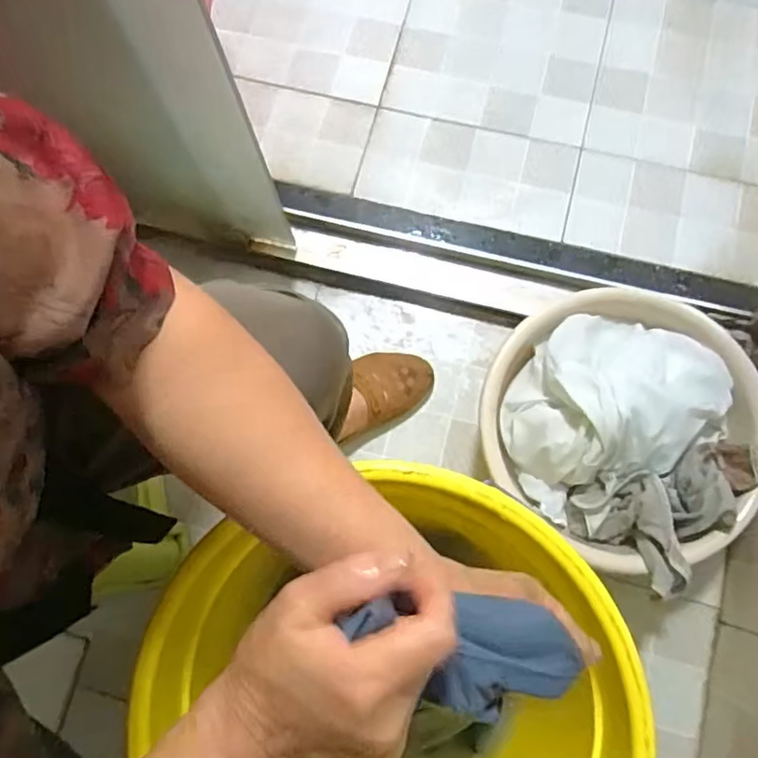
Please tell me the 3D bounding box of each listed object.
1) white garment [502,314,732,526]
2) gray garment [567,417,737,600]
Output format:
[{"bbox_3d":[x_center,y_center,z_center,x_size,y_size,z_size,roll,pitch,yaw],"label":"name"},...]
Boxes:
[{"bbox_3d":[0.264,0.023,0.693,0.247,0.091,0.186,-29,77,-5],"label":"white garment"},{"bbox_3d":[0.326,0.147,0.659,0.196,0.086,0.132,-21,76,-3],"label":"gray garment"}]

